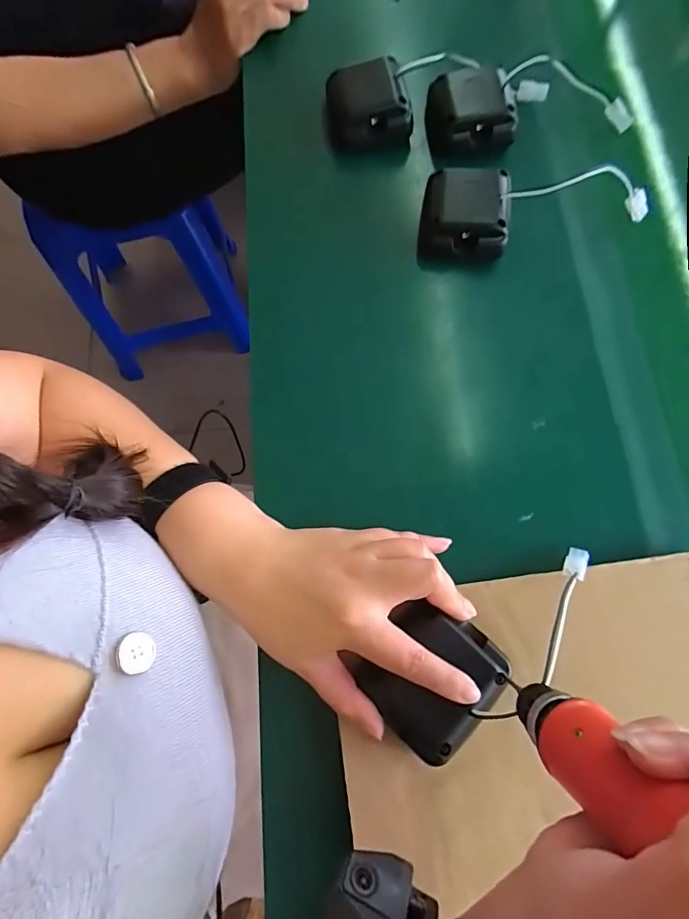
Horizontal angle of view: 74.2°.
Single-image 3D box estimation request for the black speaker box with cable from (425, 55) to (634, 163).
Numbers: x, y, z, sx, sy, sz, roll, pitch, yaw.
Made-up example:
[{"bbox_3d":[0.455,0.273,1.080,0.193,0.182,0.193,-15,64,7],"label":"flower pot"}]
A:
[{"bbox_3d":[0.160,-0.312,0.394,0.182,0.037,0.077,-13,76,-3],"label":"black speaker box with cable"}]

